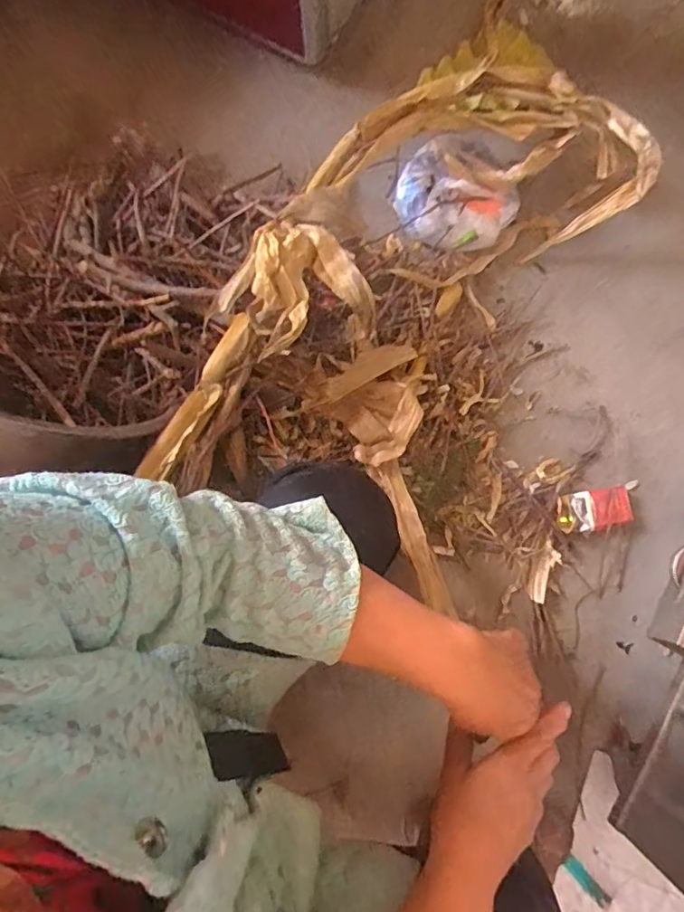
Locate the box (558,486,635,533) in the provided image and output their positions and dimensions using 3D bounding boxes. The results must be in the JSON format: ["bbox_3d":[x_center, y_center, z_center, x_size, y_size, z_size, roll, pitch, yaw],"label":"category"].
[{"bbox_3d":[0.385,0.084,0.827,0.115,0.021,0.059,-11,79,-2],"label":"box"}]

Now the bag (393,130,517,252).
[{"bbox_3d":[0.184,-0.426,0.886,0.177,0.096,0.168,-29,80,-5],"label":"bag"}]

